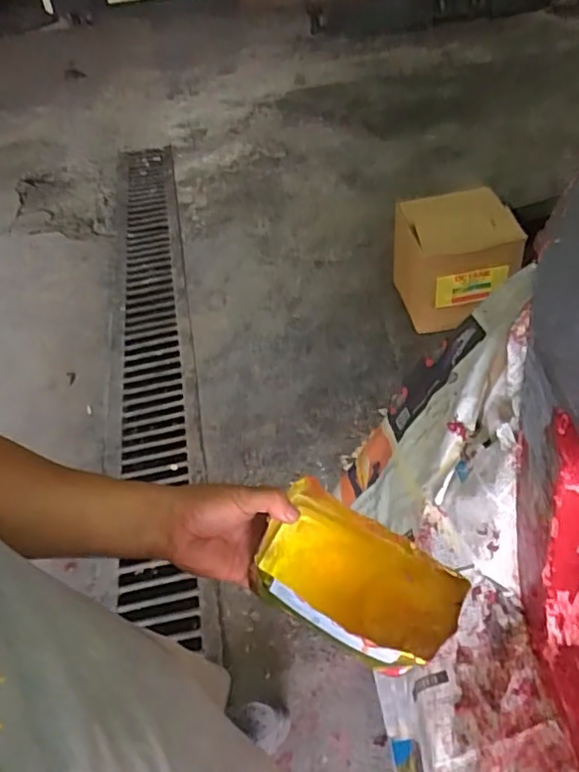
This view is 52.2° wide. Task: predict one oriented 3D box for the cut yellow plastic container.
[{"bbox_3d":[0.053,0.169,0.529,0.183,0.068,0.107,21,51,25],"label":"cut yellow plastic container"}]

